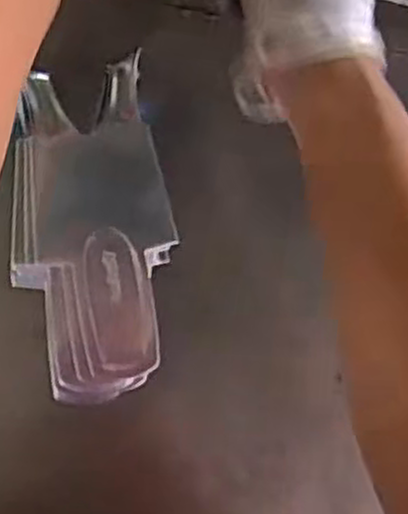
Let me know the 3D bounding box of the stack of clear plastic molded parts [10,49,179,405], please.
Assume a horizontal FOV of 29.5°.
[{"bbox_3d":[-0.062,-0.009,0.429,0.086,0.049,0.192,4,84,-8],"label":"stack of clear plastic molded parts"}]

